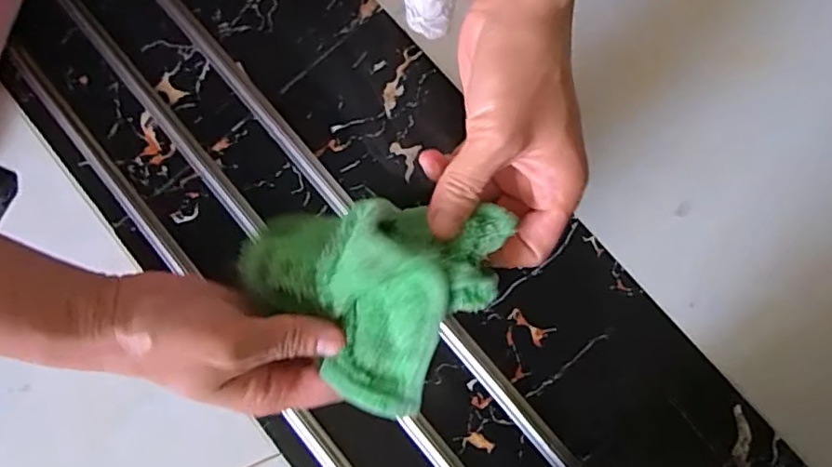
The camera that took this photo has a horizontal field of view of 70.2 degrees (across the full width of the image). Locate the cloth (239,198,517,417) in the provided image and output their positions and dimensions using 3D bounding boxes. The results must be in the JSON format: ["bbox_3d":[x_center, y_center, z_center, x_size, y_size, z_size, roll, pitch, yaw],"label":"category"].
[{"bbox_3d":[-0.031,0.031,0.283,0.127,0.071,0.096,9,80,3],"label":"cloth"}]

